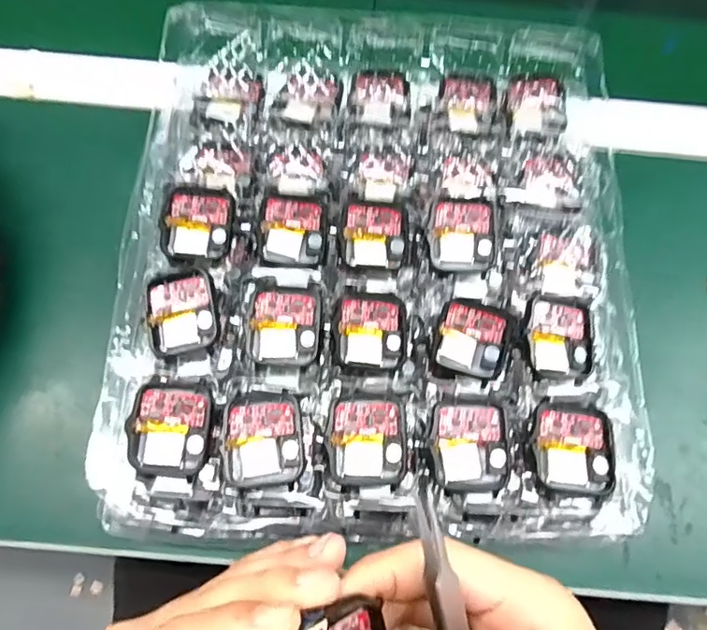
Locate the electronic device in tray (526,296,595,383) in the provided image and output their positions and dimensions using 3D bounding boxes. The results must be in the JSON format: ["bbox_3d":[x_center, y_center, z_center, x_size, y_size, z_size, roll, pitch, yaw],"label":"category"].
[{"bbox_3d":[0.108,0.012,0.283,0.037,0.010,0.043,3,70,-1],"label":"electronic device in tray"}]

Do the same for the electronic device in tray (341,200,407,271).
[{"bbox_3d":[0.011,-0.044,0.303,0.035,0.005,0.039,4,70,-1],"label":"electronic device in tray"}]

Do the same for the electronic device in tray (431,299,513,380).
[{"bbox_3d":[0.064,0.013,0.286,0.040,0.014,0.042,13,70,2],"label":"electronic device in tray"}]

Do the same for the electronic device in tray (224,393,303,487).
[{"bbox_3d":[-0.043,0.059,0.261,0.036,0.008,0.042,-3,70,-3],"label":"electronic device in tray"}]

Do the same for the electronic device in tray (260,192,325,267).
[{"bbox_3d":[-0.033,-0.046,0.303,0.033,0.010,0.040,2,70,-1],"label":"electronic device in tray"}]

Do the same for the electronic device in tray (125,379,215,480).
[{"bbox_3d":[-0.087,0.054,0.259,0.037,0.007,0.044,7,70,0],"label":"electronic device in tray"}]

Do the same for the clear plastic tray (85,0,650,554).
[{"bbox_3d":[0.015,-0.036,0.301,0.267,0.035,0.296,2,71,1],"label":"clear plastic tray"}]

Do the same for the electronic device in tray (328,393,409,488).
[{"bbox_3d":[0.007,0.061,0.265,0.037,0.013,0.040,2,70,-2],"label":"electronic device in tray"}]

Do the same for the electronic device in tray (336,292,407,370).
[{"bbox_3d":[0.009,0.009,0.287,0.036,0.013,0.041,2,70,-2],"label":"electronic device in tray"}]

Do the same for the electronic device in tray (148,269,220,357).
[{"bbox_3d":[-0.088,-0.002,0.280,0.035,0.013,0.040,-10,71,-6],"label":"electronic device in tray"}]

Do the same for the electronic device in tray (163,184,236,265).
[{"bbox_3d":[-0.085,-0.050,0.302,0.037,0.012,0.044,0,70,-2],"label":"electronic device in tray"}]

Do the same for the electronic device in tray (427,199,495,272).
[{"bbox_3d":[0.060,-0.045,0.301,0.035,0.011,0.038,1,70,-2],"label":"electronic device in tray"}]

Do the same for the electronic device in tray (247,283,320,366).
[{"bbox_3d":[-0.035,0.006,0.283,0.035,0.010,0.039,1,70,-2],"label":"electronic device in tray"}]

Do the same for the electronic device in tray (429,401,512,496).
[{"bbox_3d":[0.056,0.065,0.266,0.037,0.017,0.042,2,70,-2],"label":"electronic device in tray"}]

